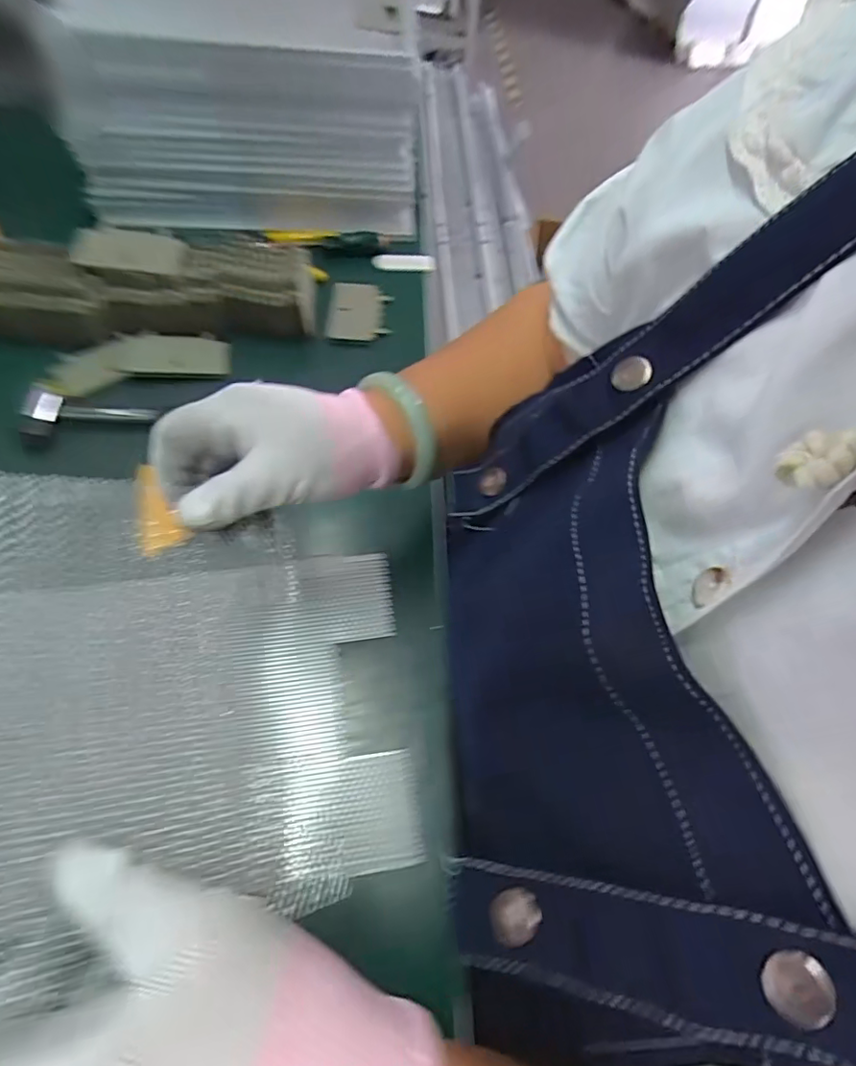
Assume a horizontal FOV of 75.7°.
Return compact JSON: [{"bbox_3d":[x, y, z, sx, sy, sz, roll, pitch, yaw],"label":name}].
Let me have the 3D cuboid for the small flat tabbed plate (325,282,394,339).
[{"bbox_3d":[-0.068,-0.225,0.557,0.059,0.016,0.082,2,58,-2],"label":"small flat tabbed plate"}]

